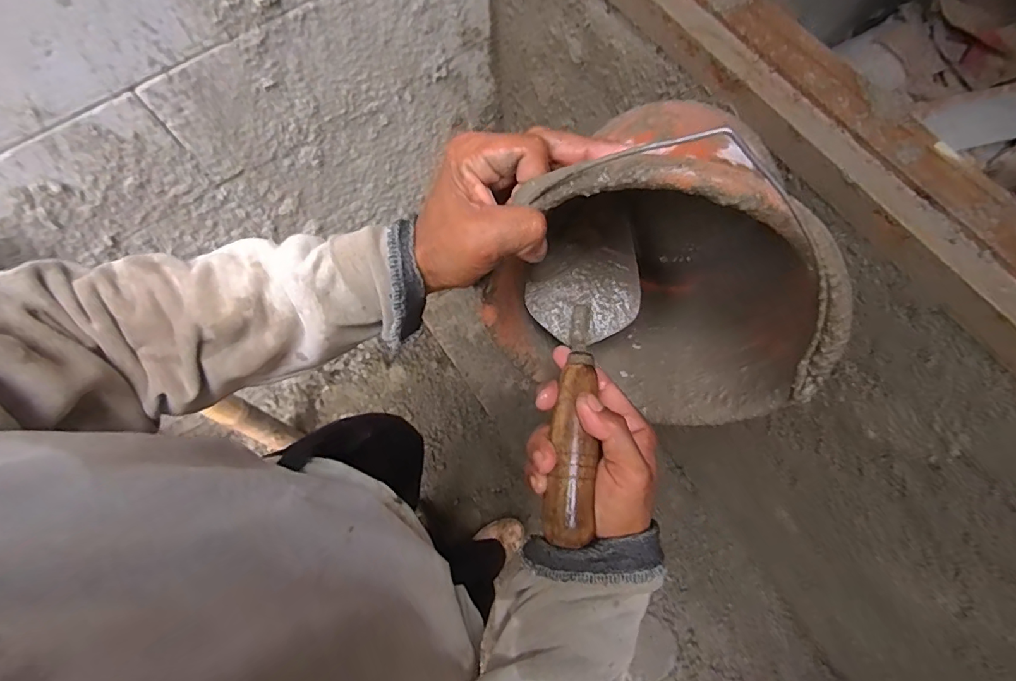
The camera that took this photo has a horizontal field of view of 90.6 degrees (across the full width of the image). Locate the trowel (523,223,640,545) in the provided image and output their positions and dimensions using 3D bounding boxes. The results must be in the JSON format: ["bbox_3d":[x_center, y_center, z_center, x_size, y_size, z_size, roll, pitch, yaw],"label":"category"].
[{"bbox_3d":[0.052,0.014,0.373,0.086,0.035,0.246,7,57,4],"label":"trowel"}]

